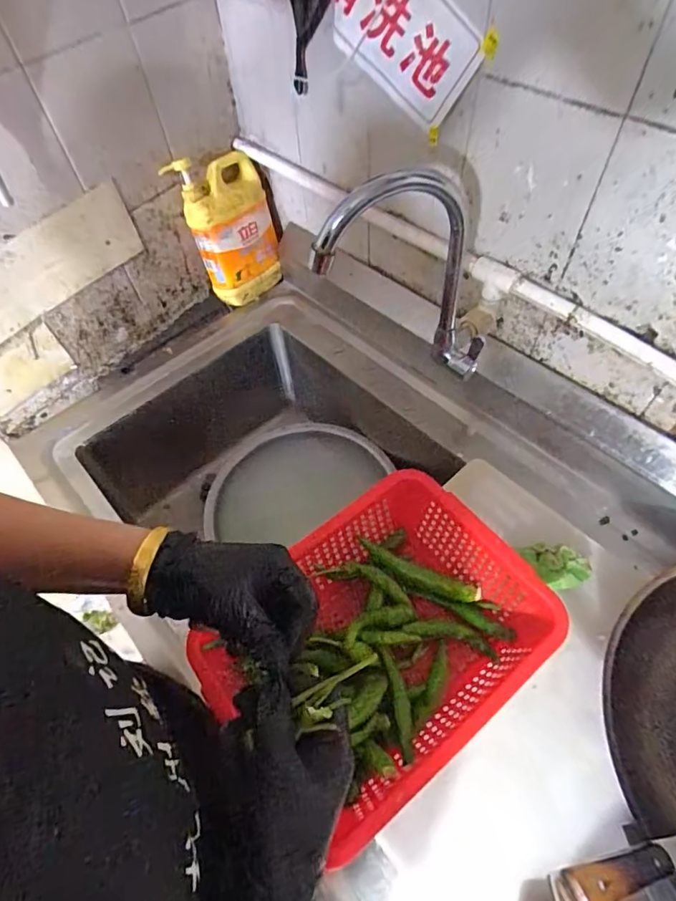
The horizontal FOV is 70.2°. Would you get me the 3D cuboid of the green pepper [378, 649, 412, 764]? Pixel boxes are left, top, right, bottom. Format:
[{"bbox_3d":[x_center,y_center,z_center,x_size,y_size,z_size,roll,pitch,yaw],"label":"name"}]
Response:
[{"bbox_3d":[0.060,0.246,0.471,0.018,0.018,0.100,-12,57,-4],"label":"green pepper"}]

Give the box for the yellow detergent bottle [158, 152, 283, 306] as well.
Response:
[{"bbox_3d":[-0.183,-0.392,0.863,0.093,0.238,0.150,38,67,24],"label":"yellow detergent bottle"}]

